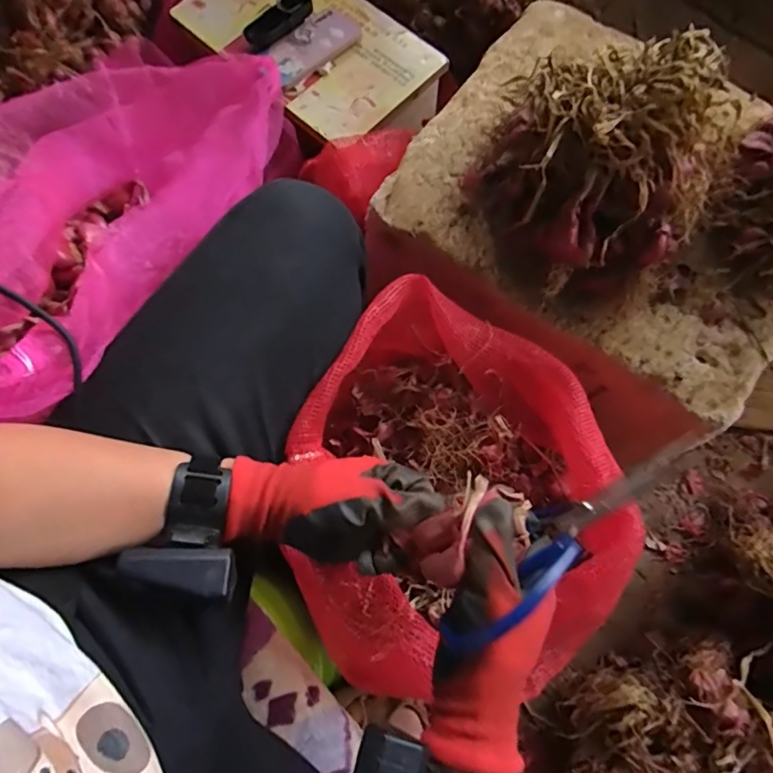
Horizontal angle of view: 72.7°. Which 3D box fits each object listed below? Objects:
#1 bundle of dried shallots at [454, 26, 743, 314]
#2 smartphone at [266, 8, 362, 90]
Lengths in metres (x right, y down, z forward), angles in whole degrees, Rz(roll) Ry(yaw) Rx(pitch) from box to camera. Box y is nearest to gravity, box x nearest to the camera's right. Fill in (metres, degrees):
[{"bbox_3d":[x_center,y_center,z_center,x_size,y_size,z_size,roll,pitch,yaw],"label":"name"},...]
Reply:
[{"bbox_3d":[0.202,-0.197,0.486,0.180,0.169,0.192,-15,73,-6],"label":"bundle of dried shallots"},{"bbox_3d":[-0.107,-0.507,0.776,0.071,0.014,0.166,46,69,-3],"label":"smartphone"}]

